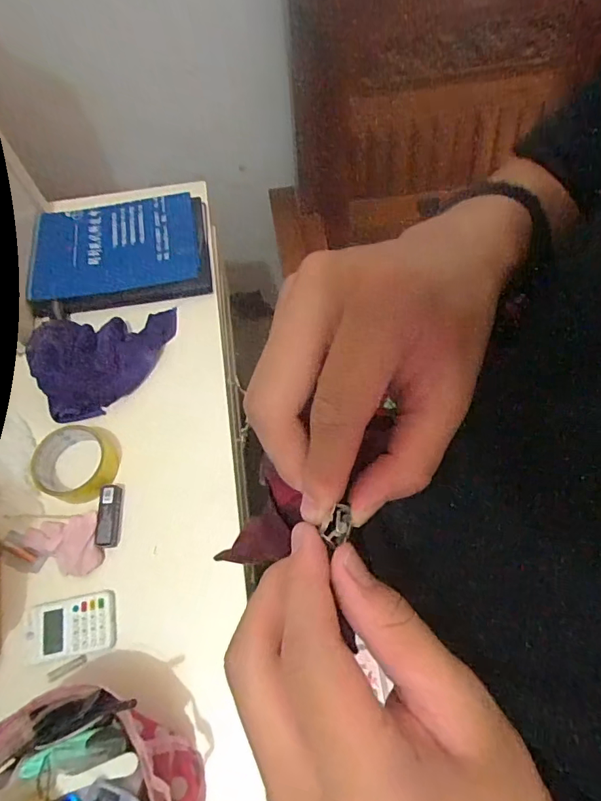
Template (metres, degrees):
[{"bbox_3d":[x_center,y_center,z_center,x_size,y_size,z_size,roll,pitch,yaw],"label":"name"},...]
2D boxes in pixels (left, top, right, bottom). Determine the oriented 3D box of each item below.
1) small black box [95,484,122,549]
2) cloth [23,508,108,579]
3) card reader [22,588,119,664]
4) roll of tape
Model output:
[{"bbox_3d":[-0.216,0.130,0.533,0.020,0.019,0.068,-4,66,0],"label":"small black box"},{"bbox_3d":[-0.266,0.162,0.522,0.088,0.020,0.064,-10,66,-2],"label":"cloth"},{"bbox_3d":[-0.238,0.235,0.490,0.084,0.022,0.056,-13,66,-4],"label":"card reader"},{"bbox_3d":[-0.260,0.072,0.551,0.085,0.033,0.088,-1,66,2],"label":"roll of tape"}]

